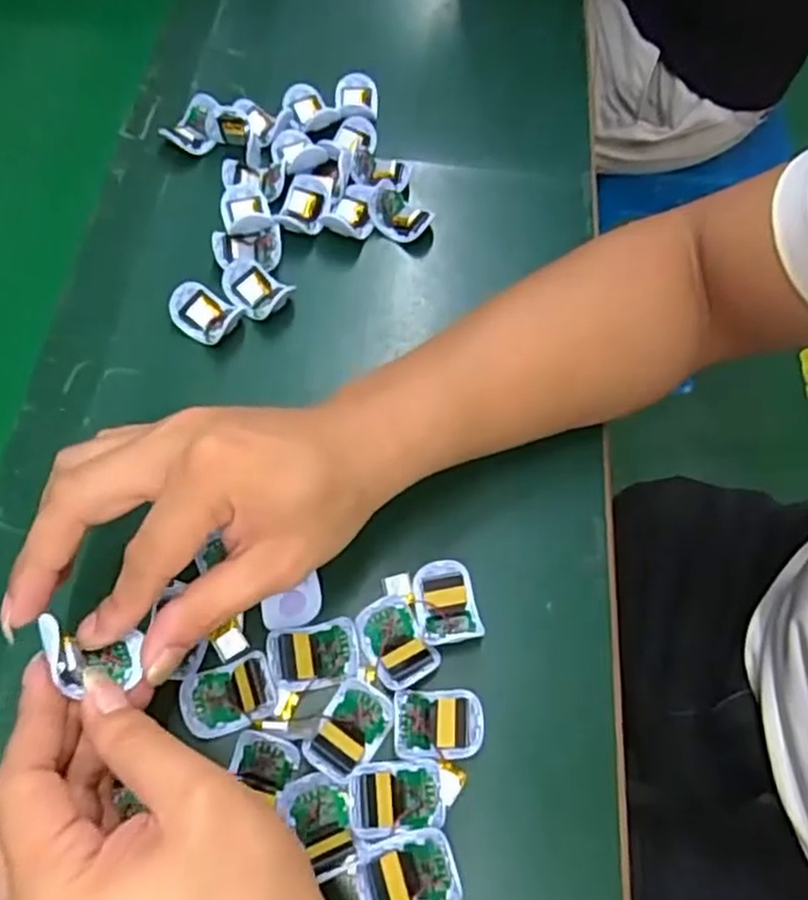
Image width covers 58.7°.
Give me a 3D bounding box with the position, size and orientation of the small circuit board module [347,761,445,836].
[{"bbox_3d":[-0.003,0.154,0.319,0.041,0.007,0.028,-6,64,-6],"label":"small circuit board module"}]

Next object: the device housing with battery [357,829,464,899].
[{"bbox_3d":[0.001,0.180,0.304,0.041,0.012,0.029,-13,65,-10],"label":"device housing with battery"}]

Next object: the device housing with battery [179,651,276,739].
[{"bbox_3d":[-0.082,0.114,0.335,0.042,0.013,0.030,-15,66,-11],"label":"device housing with battery"}]

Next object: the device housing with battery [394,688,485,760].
[{"bbox_3d":[0.016,0.126,0.333,0.040,0.008,0.030,1,64,-3],"label":"device housing with battery"}]

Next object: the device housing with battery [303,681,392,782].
[{"bbox_3d":[-0.025,0.128,0.329,0.029,0.008,0.041,33,66,12],"label":"device housing with battery"}]

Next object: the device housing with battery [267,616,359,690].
[{"bbox_3d":[-0.043,0.097,0.344,0.040,0.009,0.030,-9,65,-8],"label":"device housing with battery"}]

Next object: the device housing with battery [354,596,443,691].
[{"bbox_3d":[-0.004,0.093,0.349,0.030,0.007,0.041,-25,68,-15],"label":"device housing with battery"}]

